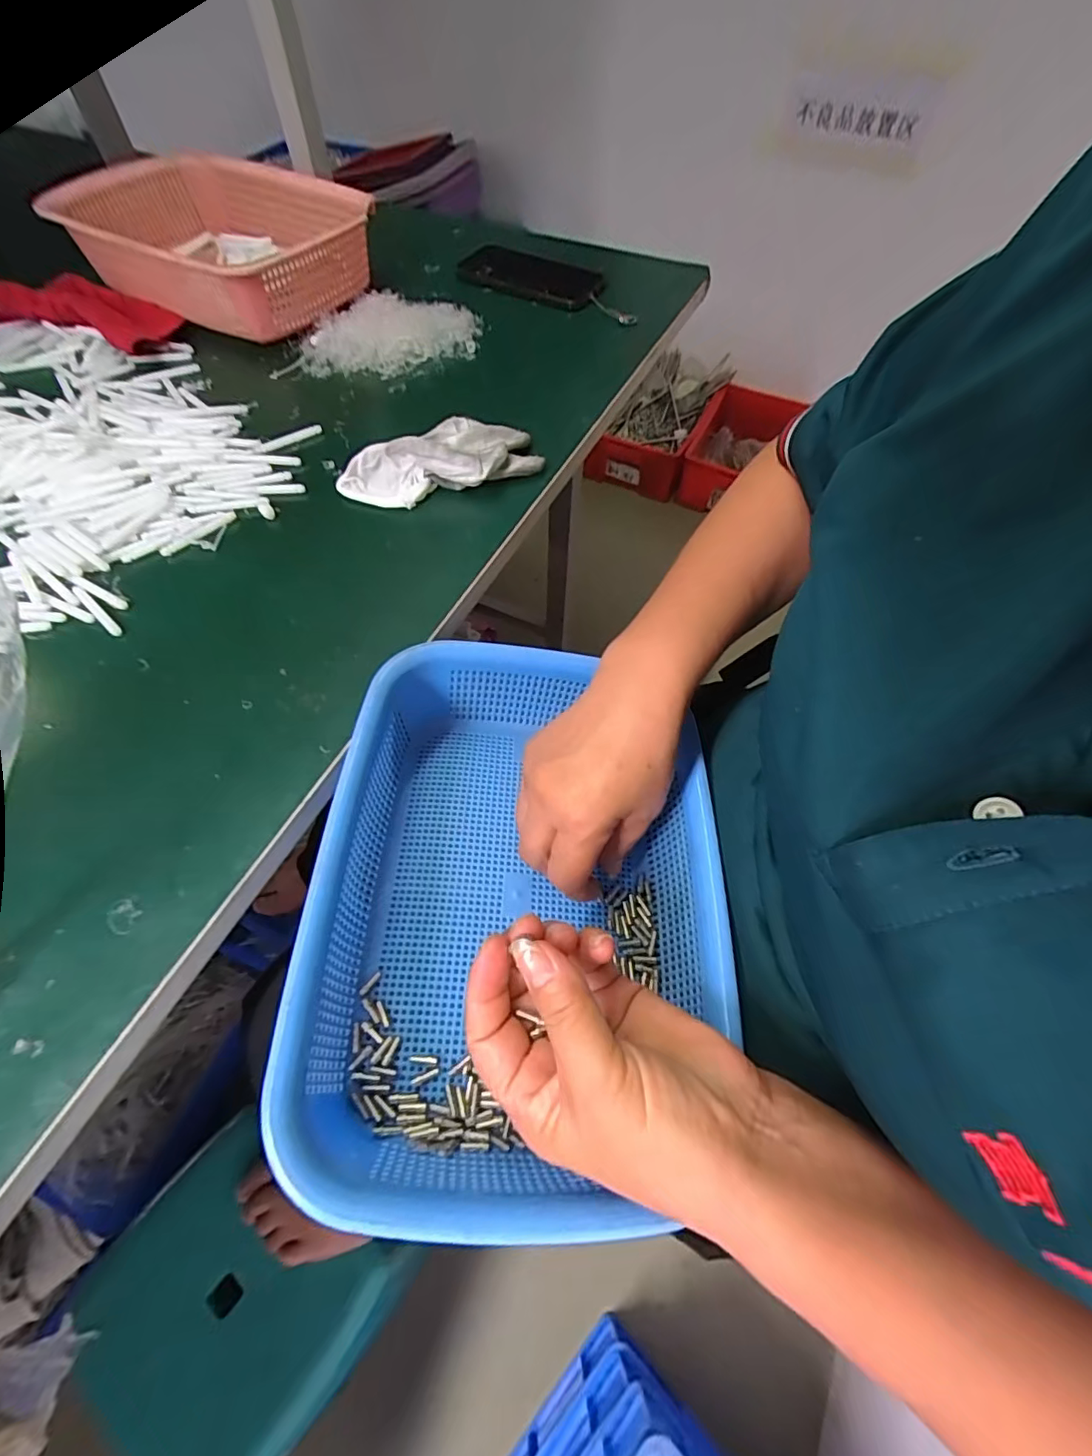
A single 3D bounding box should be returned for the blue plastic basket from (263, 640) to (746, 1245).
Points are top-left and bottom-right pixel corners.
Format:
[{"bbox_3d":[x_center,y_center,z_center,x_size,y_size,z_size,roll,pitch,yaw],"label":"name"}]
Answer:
[{"bbox_3d":[-0.010,0.086,0.306,0.206,0.089,0.290,3,59,2],"label":"blue plastic basket"}]

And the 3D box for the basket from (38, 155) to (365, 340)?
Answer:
[{"bbox_3d":[-0.353,-0.508,0.568,0.329,0.080,0.209,26,62,15],"label":"basket"}]

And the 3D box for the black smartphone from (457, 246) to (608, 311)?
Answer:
[{"bbox_3d":[-0.017,-0.502,0.603,0.159,0.016,0.087,25,62,14],"label":"black smartphone"}]

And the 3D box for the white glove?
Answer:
[{"bbox_3d":[-0.085,-0.212,0.428,0.156,0.035,0.065,-18,61,-11],"label":"white glove"}]

